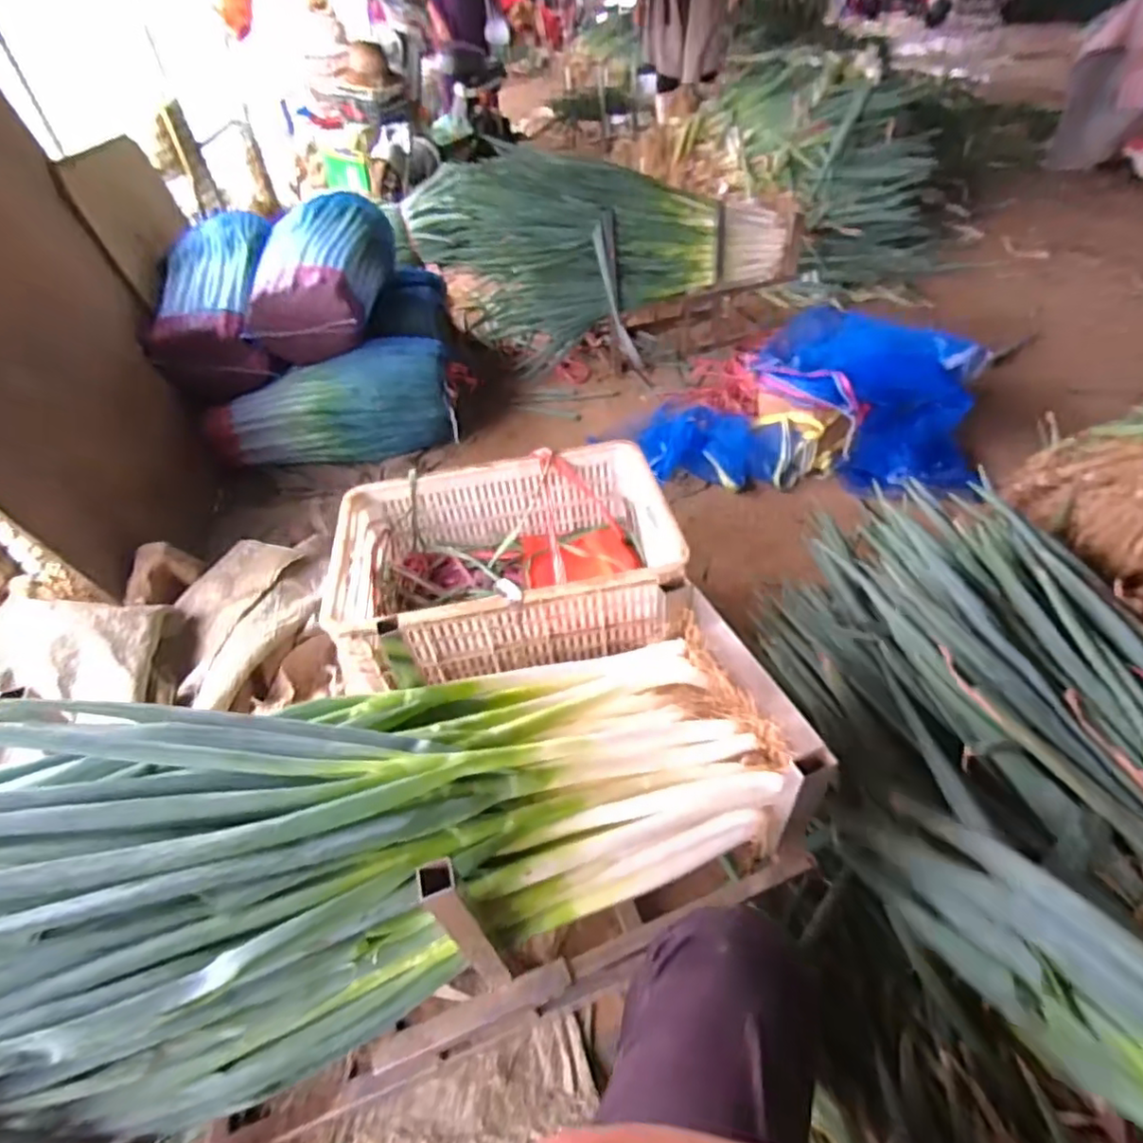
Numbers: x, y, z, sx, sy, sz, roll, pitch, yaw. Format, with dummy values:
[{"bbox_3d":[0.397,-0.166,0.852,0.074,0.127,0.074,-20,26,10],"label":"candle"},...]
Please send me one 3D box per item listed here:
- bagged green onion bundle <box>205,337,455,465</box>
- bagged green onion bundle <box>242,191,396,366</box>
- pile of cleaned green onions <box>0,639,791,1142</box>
[{"bbox_3d":[-0.623,-0.436,1.619,0.627,0.226,0.196,-6,44,0],"label":"bagged green onion bundle"},{"bbox_3d":[-0.654,-0.810,1.655,0.284,0.197,0.584,1,60,7],"label":"bagged green onion bundle"},{"bbox_3d":[-0.236,0.250,0.620,0.902,0.238,0.322,-9,42,-25],"label":"pile of cleaned green onions"}]

